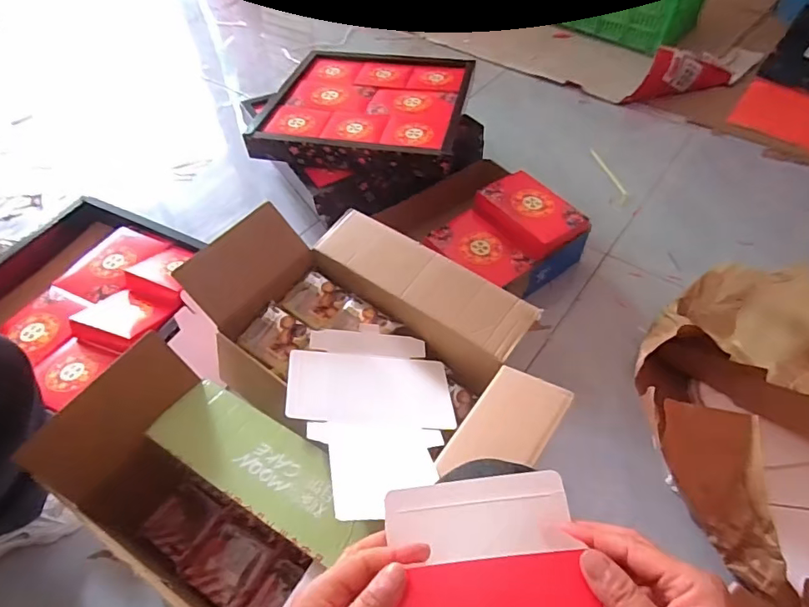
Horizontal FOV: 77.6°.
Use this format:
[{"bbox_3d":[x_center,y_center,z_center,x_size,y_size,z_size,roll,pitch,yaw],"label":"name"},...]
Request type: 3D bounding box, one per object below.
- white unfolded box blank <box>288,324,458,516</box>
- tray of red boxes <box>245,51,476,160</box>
[{"bbox_3d":[-0.032,0.138,0.666,0.238,0.067,0.327,7,39,-16],"label":"white unfolded box blank"},{"bbox_3d":[-0.082,-0.481,1.183,0.452,0.050,0.476,8,52,10],"label":"tray of red boxes"}]

